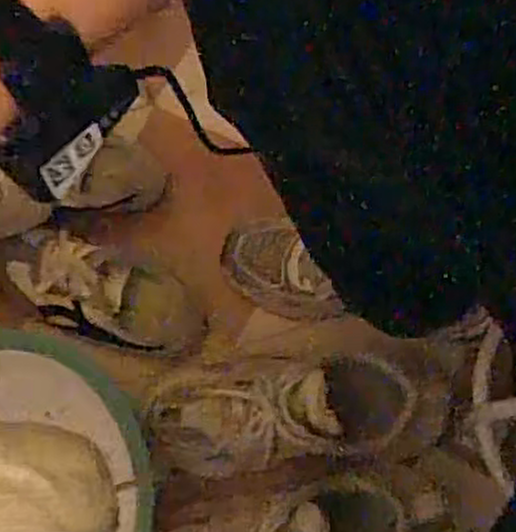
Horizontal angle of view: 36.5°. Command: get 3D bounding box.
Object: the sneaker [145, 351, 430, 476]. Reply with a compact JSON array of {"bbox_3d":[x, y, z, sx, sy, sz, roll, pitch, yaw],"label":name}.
[{"bbox_3d":[0.027,0.130,0.725,0.259,0.134,0.105,-7,73,0],"label":"sneaker"}]

